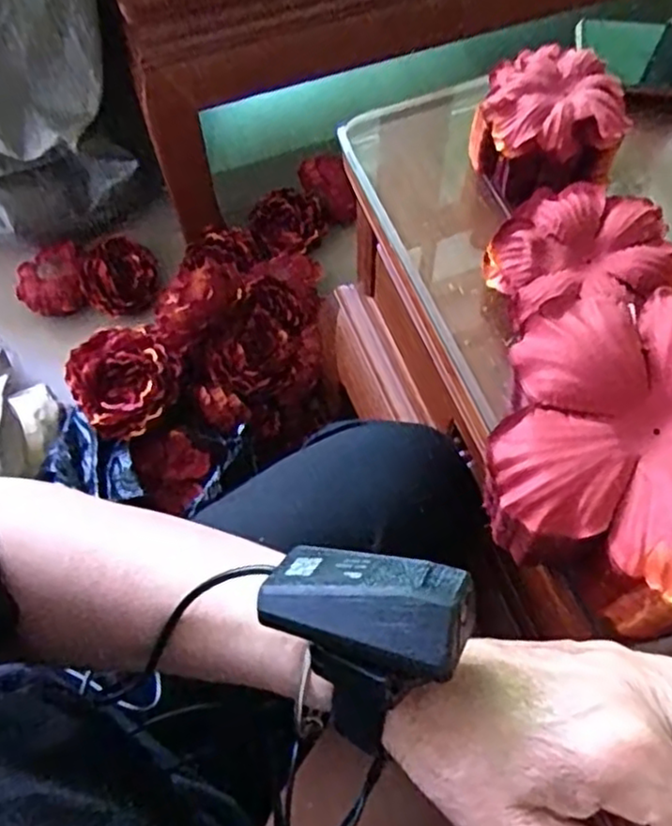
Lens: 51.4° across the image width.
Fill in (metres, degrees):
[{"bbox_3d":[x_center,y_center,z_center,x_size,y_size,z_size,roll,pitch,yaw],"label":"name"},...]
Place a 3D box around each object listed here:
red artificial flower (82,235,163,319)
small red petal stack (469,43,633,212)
[{"bbox_3d":[-0.326,-0.201,1.043,0.105,0.074,0.114,0,65,2],"label":"red artificial flower"},{"bbox_3d":[0.130,-0.180,0.441,0.080,0.064,0.088,-31,67,-12],"label":"small red petal stack"}]

